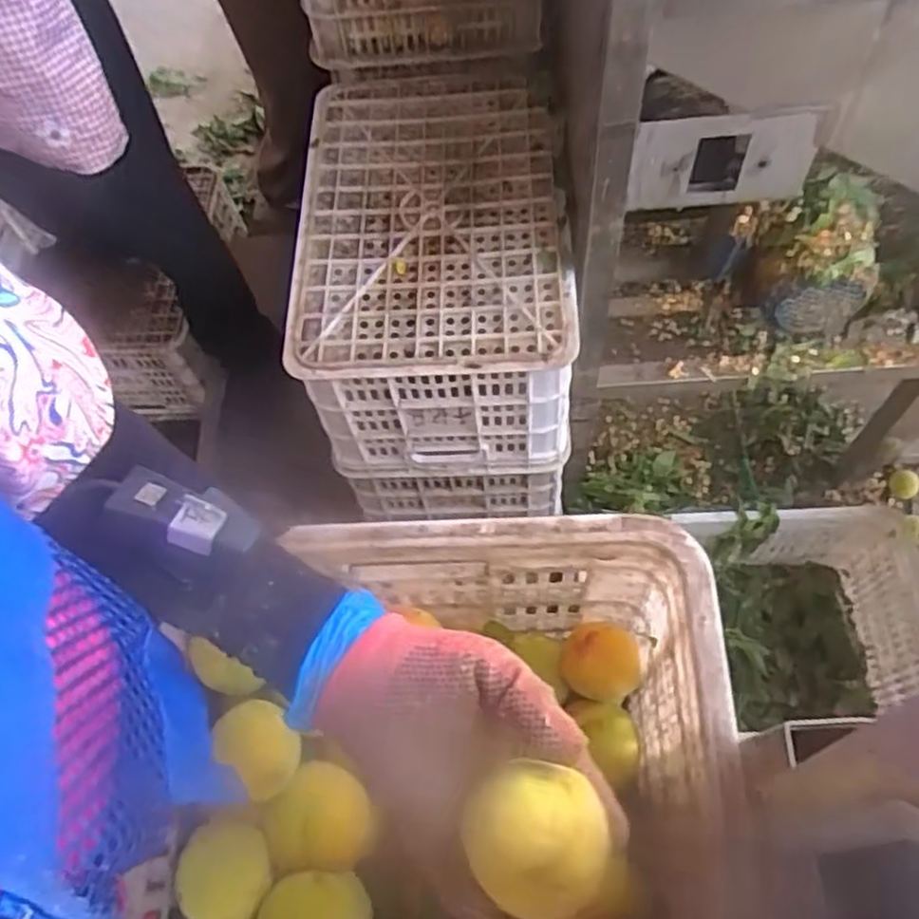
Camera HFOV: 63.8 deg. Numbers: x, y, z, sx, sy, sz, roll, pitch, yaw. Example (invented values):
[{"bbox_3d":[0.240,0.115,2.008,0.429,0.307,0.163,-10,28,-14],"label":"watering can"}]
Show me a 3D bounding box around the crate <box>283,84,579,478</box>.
[{"bbox_3d":[-0.032,-0.261,1.033,0.324,0.249,0.465,-2,62,1],"label":"crate"}]

